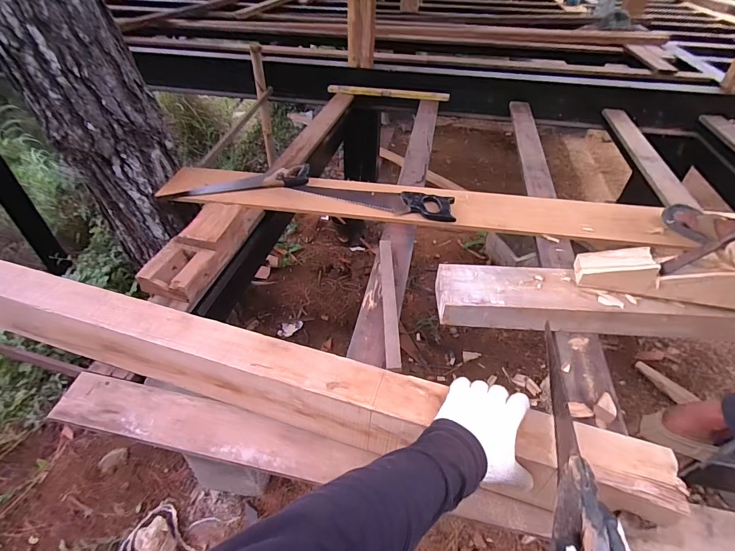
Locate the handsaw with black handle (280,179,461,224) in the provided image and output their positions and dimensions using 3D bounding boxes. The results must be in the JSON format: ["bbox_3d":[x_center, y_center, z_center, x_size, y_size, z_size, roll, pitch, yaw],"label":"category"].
[{"bbox_3d":[0.015,-0.239,1.159,0.502,0.033,0.101,14,44,13],"label":"handsaw with black handle"}]

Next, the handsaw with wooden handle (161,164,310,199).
[{"bbox_3d":[-0.408,-0.292,1.200,0.450,0.031,0.097,-8,43,-10],"label":"handsaw with wooden handle"}]

